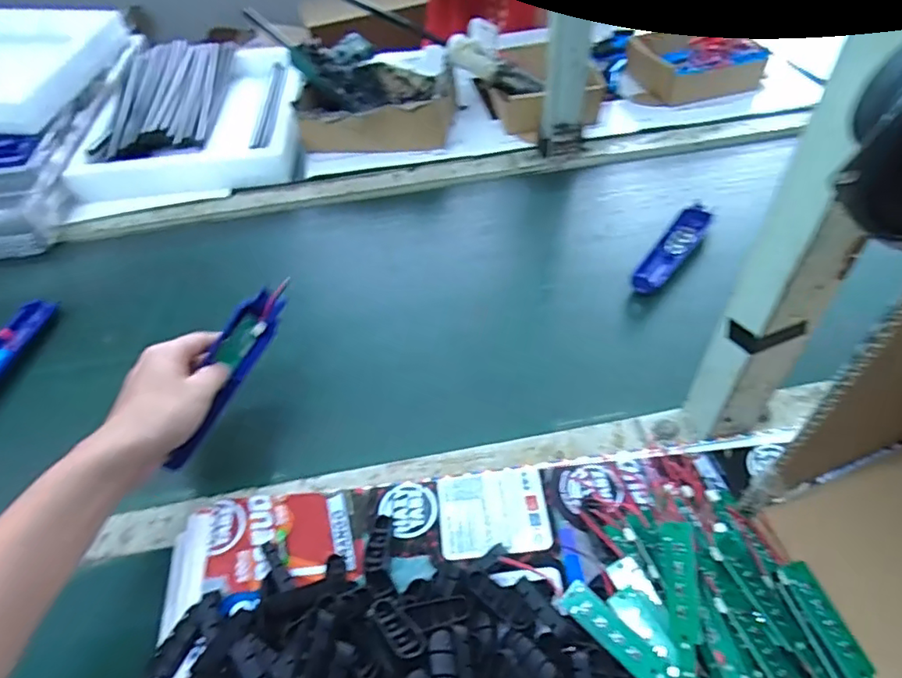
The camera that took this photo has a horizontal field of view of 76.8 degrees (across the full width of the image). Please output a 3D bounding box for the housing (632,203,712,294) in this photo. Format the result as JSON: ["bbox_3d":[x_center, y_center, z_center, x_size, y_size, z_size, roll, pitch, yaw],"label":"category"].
[{"bbox_3d":[0.246,-0.100,0.637,0.036,0.018,0.157,29,56,27],"label":"housing"}]

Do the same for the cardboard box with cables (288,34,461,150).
[{"bbox_3d":[-0.114,-0.367,0.846,0.221,0.100,0.239,-8,48,-4],"label":"cardboard box with cables"}]

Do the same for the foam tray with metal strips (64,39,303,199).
[{"bbox_3d":[-0.378,-0.350,0.871,0.304,0.071,0.382,-7,48,-2],"label":"foam tray with metal strips"}]

